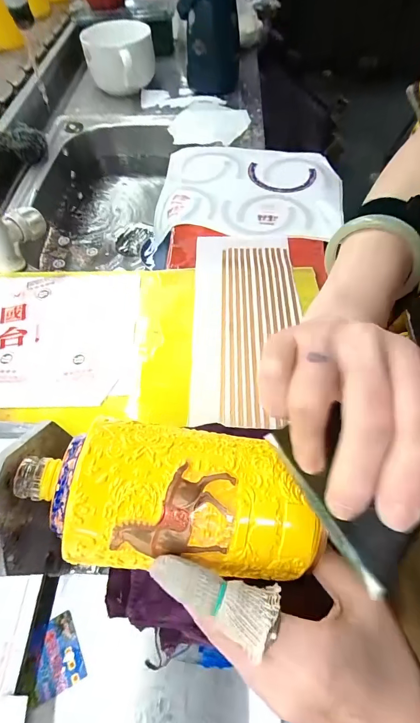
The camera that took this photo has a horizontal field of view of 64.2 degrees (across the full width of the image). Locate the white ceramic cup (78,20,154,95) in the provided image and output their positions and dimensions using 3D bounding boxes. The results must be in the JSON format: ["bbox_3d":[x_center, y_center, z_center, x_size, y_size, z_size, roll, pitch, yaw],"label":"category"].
[{"bbox_3d":[-0.180,-0.618,0.702,0.133,0.105,0.112,-25,63,-14],"label":"white ceramic cup"}]

